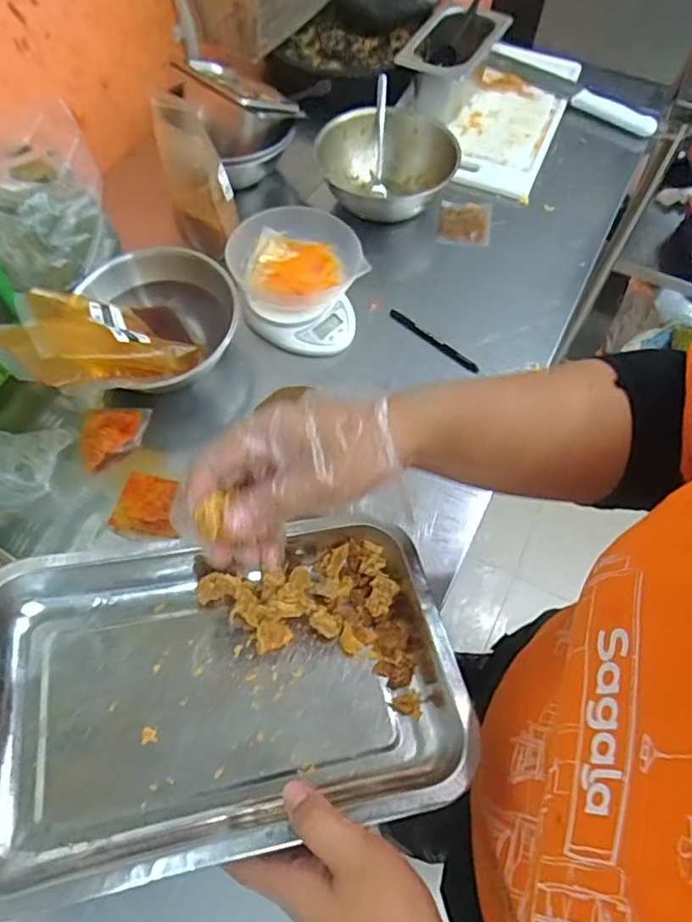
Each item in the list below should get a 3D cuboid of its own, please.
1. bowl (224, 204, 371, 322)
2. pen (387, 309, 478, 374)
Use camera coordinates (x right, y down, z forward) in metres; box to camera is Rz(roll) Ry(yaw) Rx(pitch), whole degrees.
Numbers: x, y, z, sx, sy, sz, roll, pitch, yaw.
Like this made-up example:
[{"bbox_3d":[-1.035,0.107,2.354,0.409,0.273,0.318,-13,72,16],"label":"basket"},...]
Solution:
[{"bbox_3d":[-0.065,-0.244,0.775,0.158,0.063,0.148,1,63,-1],"label":"bowl"},{"bbox_3d":[0.110,-0.151,0.777,0.133,0.008,0.015,36,68,16],"label":"pen"}]

